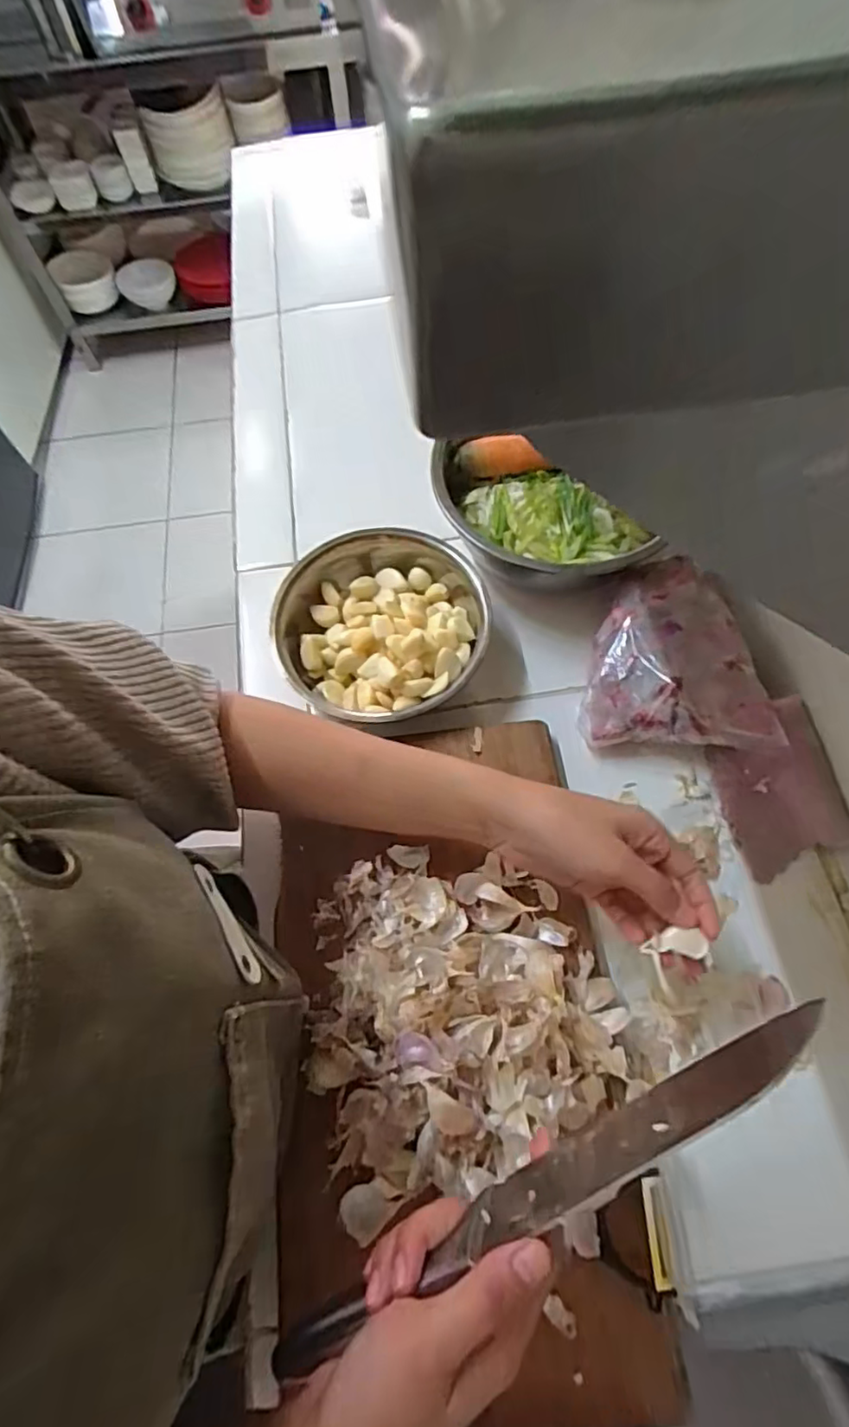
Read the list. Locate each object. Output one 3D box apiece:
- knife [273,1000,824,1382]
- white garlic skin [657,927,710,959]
[{"bbox_3d":[0.044,0.213,0.264,0.290,0.035,0.012,-40,68,10],"label":"knife"},{"bbox_3d":[0.145,0.130,0.340,0.026,0.008,0.013,0,64,23],"label":"white garlic skin"}]

